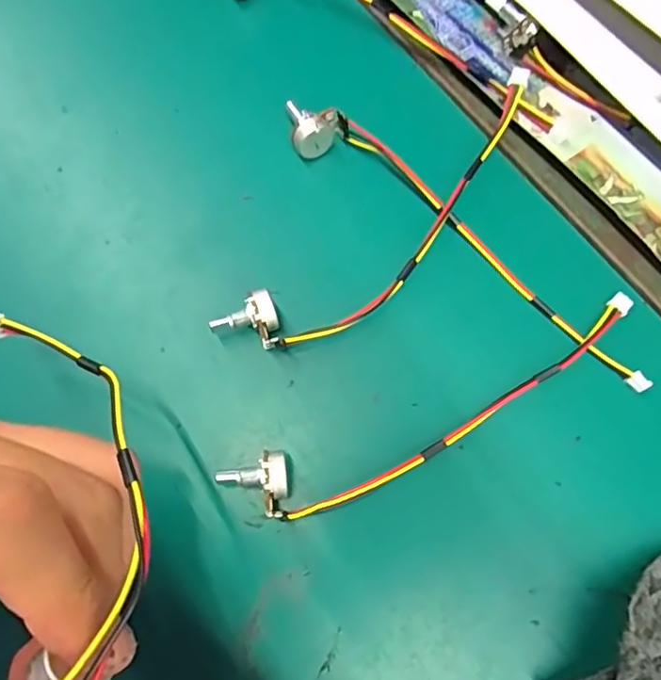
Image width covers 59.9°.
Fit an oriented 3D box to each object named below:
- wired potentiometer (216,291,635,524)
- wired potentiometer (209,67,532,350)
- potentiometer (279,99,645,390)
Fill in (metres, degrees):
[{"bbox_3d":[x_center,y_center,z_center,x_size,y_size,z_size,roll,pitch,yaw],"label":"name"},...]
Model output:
[{"bbox_3d":[0.042,0.026,0.205,0.164,0.017,0.026,-24,76,-4],"label":"wired potentiometer"},{"bbox_3d":[0.028,-0.043,0.223,0.159,0.019,0.033,-41,78,-8],"label":"wired potentiometer"},{"bbox_3d":[0.052,-0.041,0.226,0.171,0.024,0.022,37,80,10],"label":"potentiometer"}]

